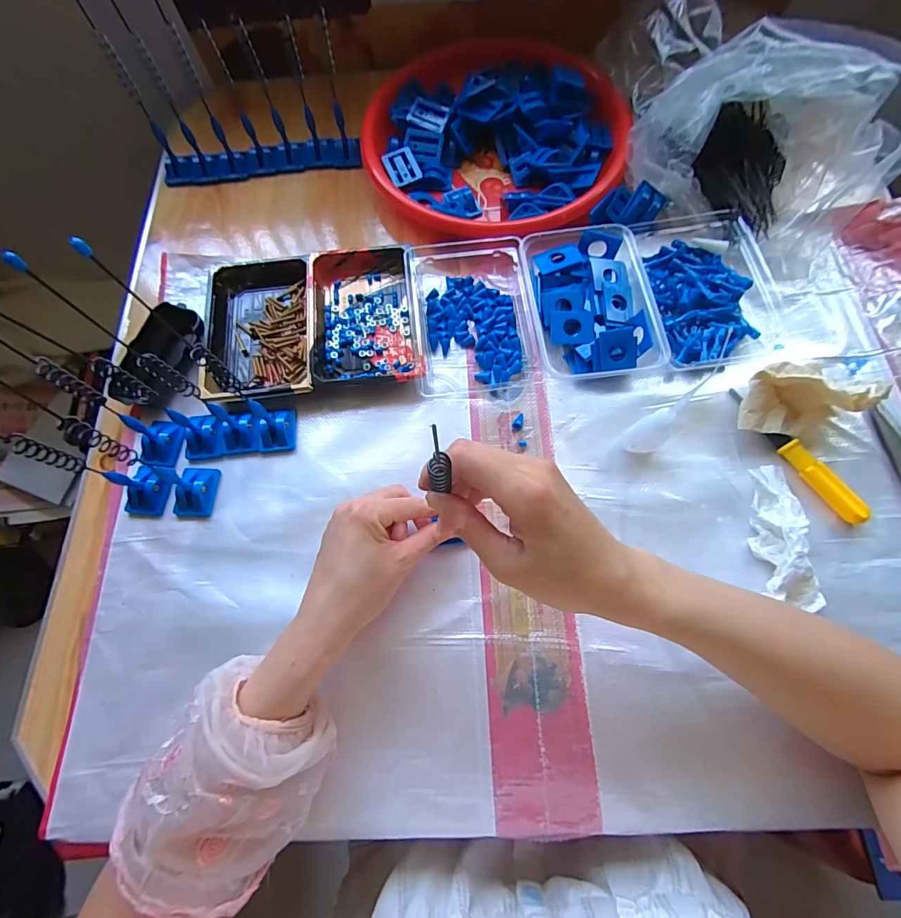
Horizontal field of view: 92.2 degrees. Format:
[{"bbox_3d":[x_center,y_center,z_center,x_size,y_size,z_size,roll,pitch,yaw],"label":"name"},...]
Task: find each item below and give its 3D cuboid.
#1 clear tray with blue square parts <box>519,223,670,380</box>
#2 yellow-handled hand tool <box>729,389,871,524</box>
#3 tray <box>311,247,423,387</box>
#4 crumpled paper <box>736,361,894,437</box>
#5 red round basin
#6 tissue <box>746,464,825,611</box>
[{"bbox_3d":[0.134,-0.150,0.424,0.112,0.034,0.162,-8,70,0],"label":"clear tray with blue square parts"},{"bbox_3d":[0.296,-0.005,0.375,0.014,0.020,0.141,-33,72,-9],"label":"yellow-handled hand tool"},{"bbox_3d":[-0.087,-0.148,0.437,0.105,0.031,0.163,-6,70,1],"label":"tray"},{"bbox_3d":[0.299,-0.056,0.373,0.103,0.055,0.061,-15,70,-3],"label":"crumpled paper"},{"bbox_3d":[0.049,-0.376,0.497,0.290,0.051,0.274,-1,70,2],"label":"red round basin"},{"bbox_3d":[0.268,0.060,0.349,0.041,0.028,0.110,2,70,3],"label":"tissue"}]

